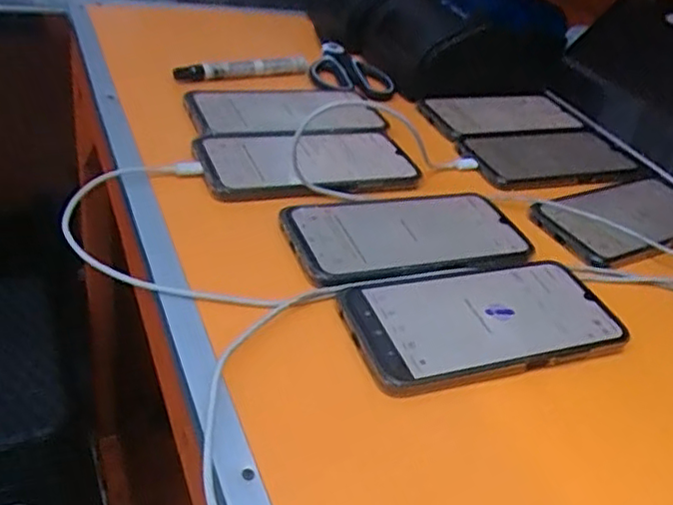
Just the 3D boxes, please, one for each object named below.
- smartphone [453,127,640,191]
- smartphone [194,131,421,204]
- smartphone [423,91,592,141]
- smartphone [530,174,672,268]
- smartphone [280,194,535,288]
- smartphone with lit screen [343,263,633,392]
[{"bbox_3d":[0.197,-0.088,0.587,0.163,0.005,0.085,-9,40,-22],"label":"smartphone"},{"bbox_3d":[-0.019,-0.070,0.492,0.165,0.014,0.085,-8,47,-25],"label":"smartphone"},{"bbox_3d":[0.166,-0.141,0.646,0.158,0.011,0.089,-9,40,-21],"label":"smartphone"},{"bbox_3d":[0.238,-0.027,0.524,0.161,0.011,0.082,-16,43,-28],"label":"smartphone"},{"bbox_3d":[0.051,-0.015,0.445,0.167,0.013,0.091,-8,40,-20],"label":"smartphone"},{"bbox_3d":[0.089,0.036,0.385,0.167,0.010,0.083,-7,40,-19],"label":"smartphone with lit screen"}]

